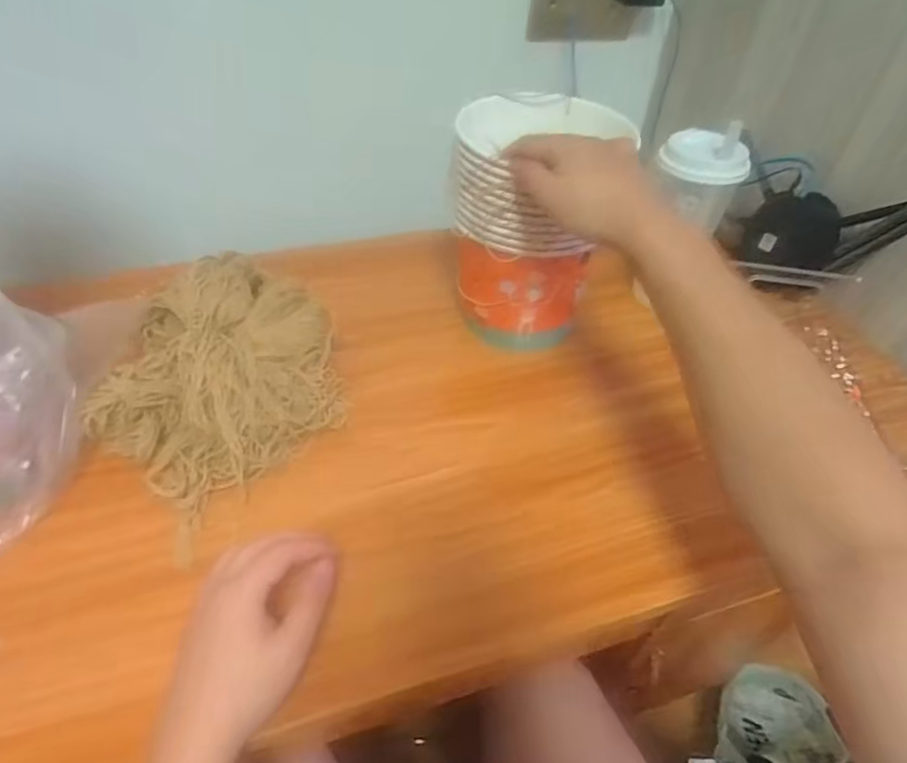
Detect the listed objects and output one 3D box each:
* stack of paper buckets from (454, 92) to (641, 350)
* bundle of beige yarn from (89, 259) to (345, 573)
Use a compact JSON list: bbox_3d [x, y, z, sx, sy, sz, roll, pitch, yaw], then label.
[{"bbox_3d":[0.072,-0.153,0.575,0.150,0.218,0.168,18,47,14],"label":"stack of paper buckets"},{"bbox_3d":[-0.212,-0.018,0.512,0.228,0.089,0.235,-27,52,-27],"label":"bundle of beige yarn"}]

